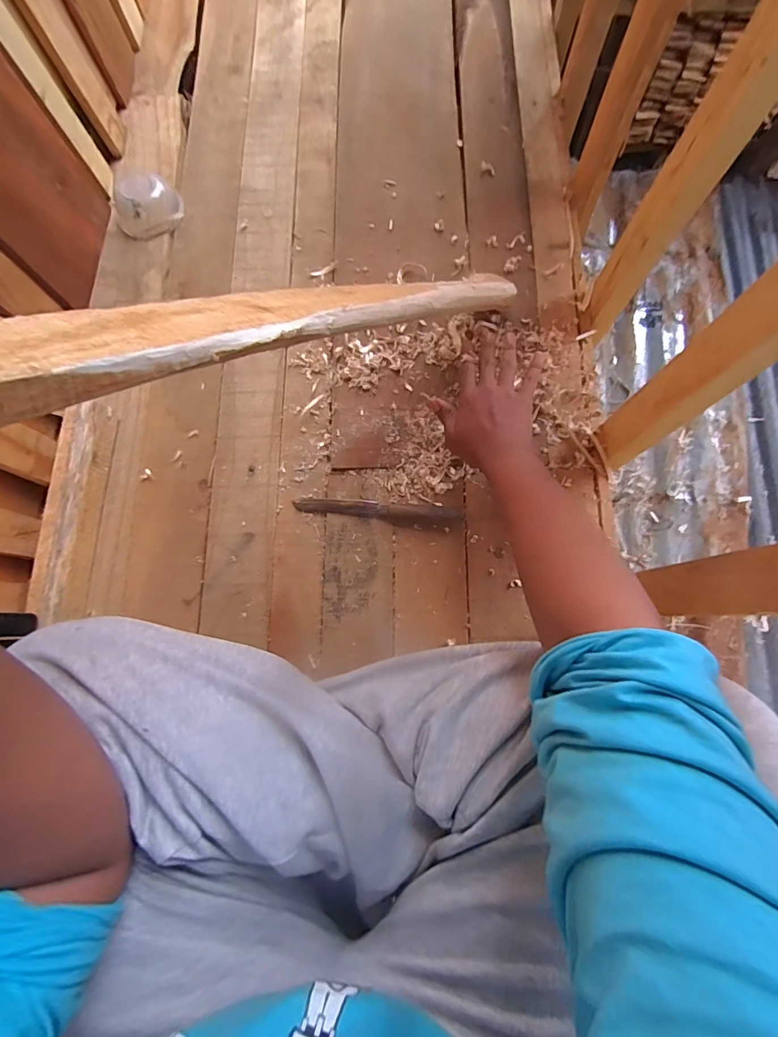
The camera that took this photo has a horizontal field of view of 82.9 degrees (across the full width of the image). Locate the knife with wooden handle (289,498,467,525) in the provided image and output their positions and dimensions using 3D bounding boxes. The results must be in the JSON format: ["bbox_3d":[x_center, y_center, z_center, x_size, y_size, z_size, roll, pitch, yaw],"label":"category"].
[{"bbox_3d":[-0.014,-0.010,0.548,0.209,0.019,0.023,6,77,1],"label":"knife with wooden handle"}]

